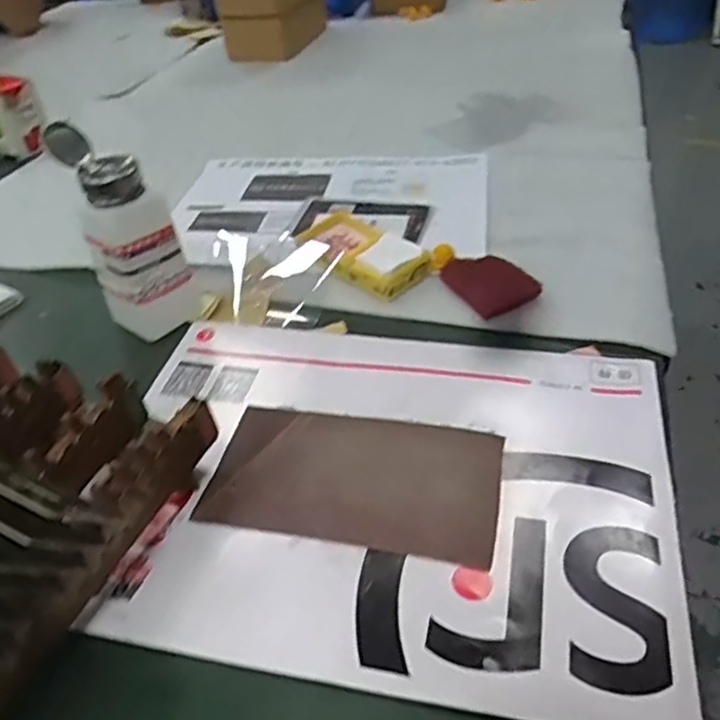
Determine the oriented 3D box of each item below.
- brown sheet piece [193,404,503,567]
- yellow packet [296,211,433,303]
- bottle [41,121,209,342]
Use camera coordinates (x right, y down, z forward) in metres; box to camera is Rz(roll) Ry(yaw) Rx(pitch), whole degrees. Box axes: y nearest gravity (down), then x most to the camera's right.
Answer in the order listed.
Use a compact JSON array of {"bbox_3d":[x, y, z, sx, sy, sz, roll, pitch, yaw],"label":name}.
[{"bbox_3d":[-0.004,0.063,0.386,0.162,0.011,0.090,6,42,15],"label":"brown sheet piece"},{"bbox_3d":[0.001,-0.094,0.556,0.058,0.024,0.123,-28,44,-23],"label":"yellow packet"},{"bbox_3d":[-0.162,-0.088,0.483,0.068,0.138,0.063,-9,40,-2],"label":"bottle"}]

